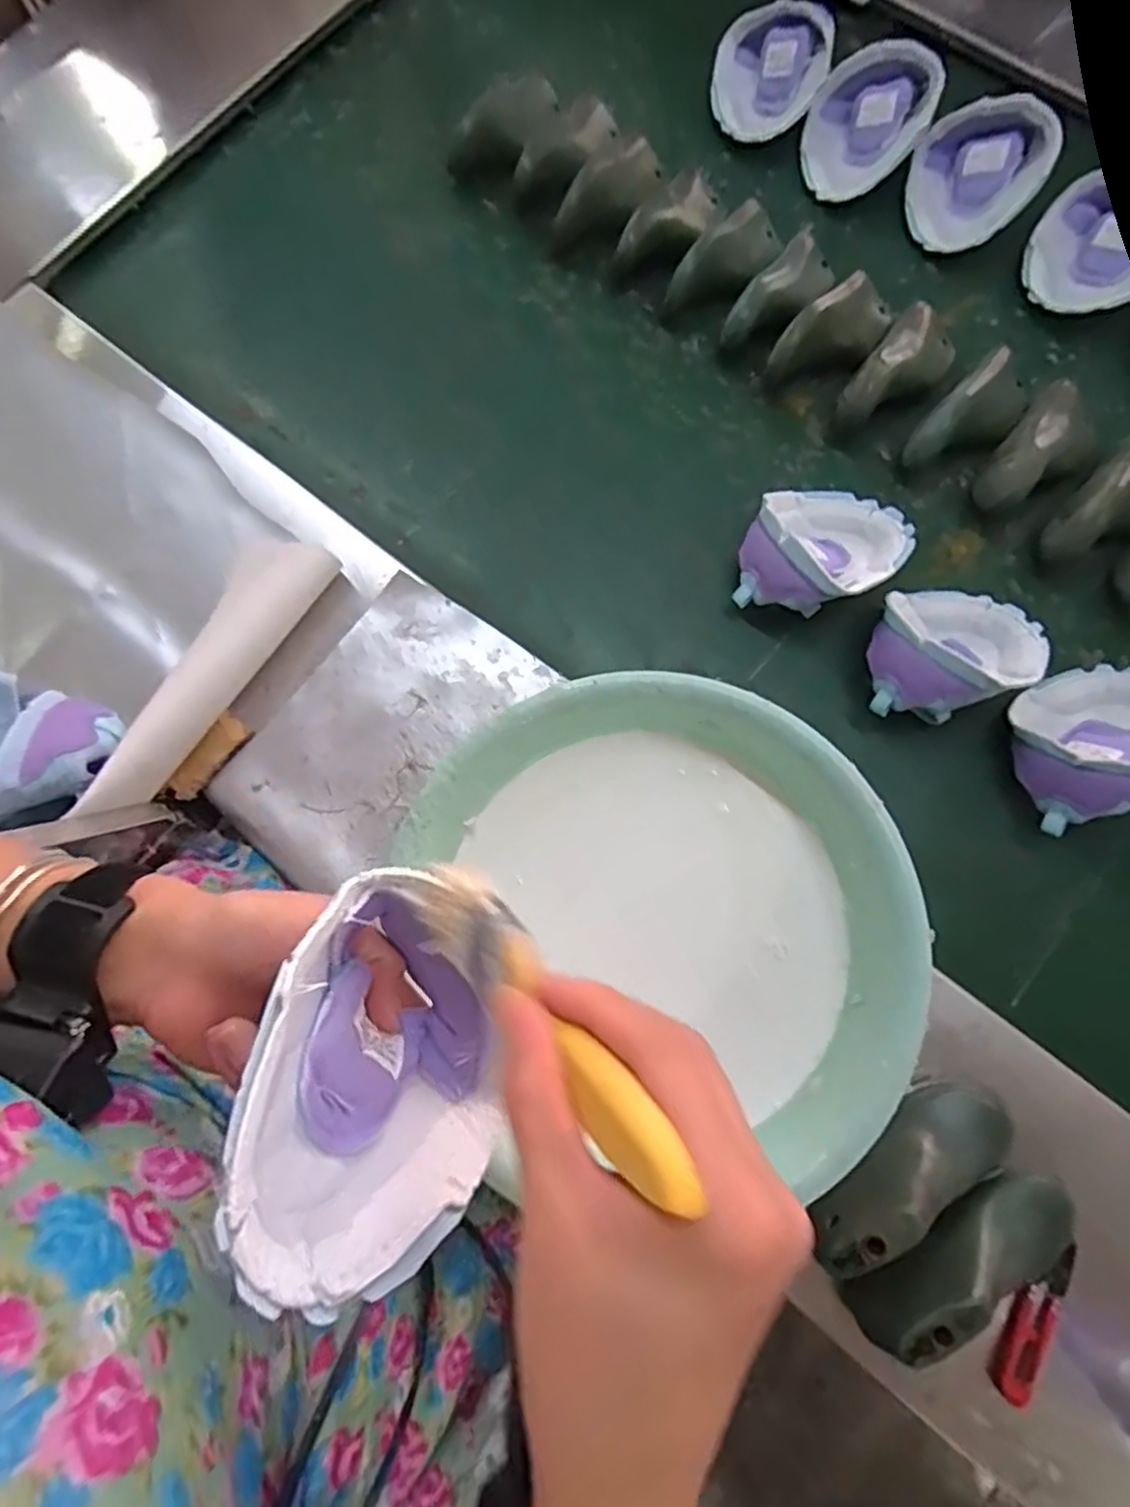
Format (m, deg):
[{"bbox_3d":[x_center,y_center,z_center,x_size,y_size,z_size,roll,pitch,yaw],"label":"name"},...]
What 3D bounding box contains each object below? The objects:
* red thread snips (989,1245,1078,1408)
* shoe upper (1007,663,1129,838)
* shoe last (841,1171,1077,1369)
[{"bbox_3d":[0.306,0.367,0.454,0.023,0.016,0.098,30,79,7],"label":"red thread snips"},{"bbox_3d":[0.408,-0.017,0.528,0.137,0.077,0.103,-23,77,-6],"label":"shoe upper"},{"bbox_3d":[0.254,0.314,0.438,0.157,0.063,0.051,-18,78,-4],"label":"shoe last"}]

